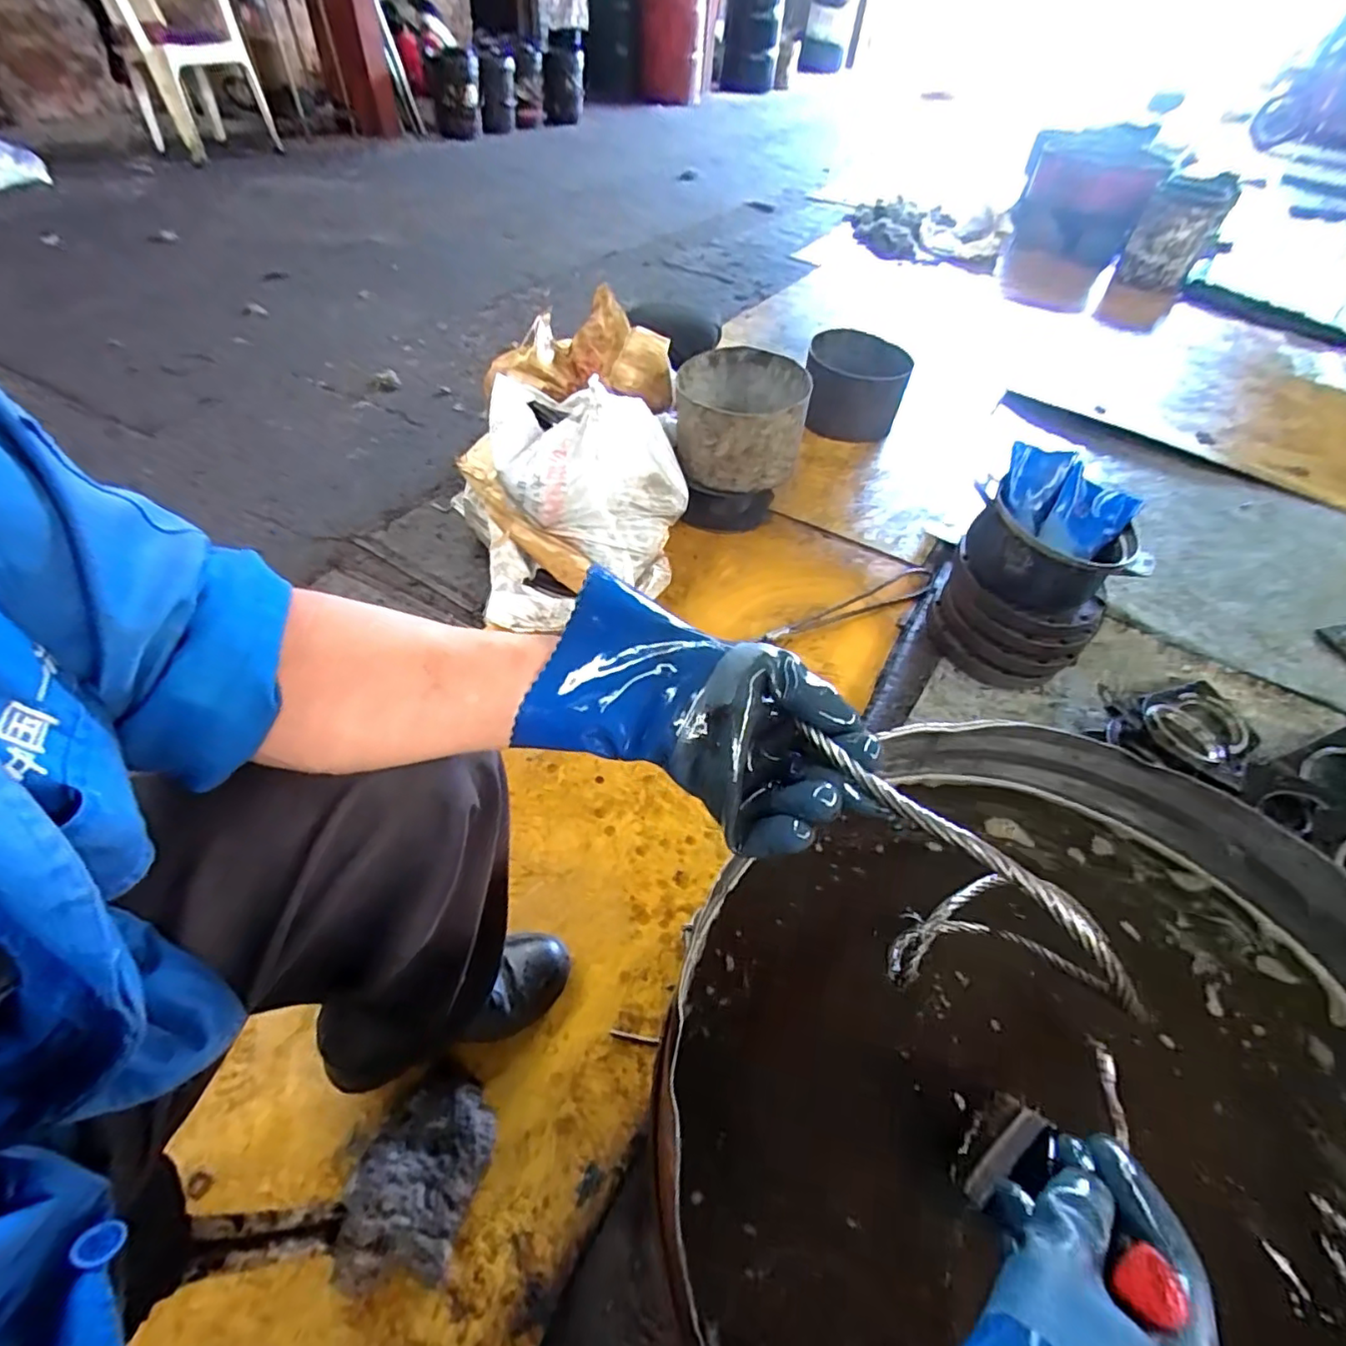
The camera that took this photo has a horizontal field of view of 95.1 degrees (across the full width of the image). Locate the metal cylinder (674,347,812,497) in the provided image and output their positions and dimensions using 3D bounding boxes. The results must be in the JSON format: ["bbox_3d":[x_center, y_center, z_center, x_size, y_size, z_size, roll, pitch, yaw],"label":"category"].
[{"bbox_3d":[0.148,-0.571,1.408,0.292,0.202,0.271,14,50,7],"label":"metal cylinder"}]

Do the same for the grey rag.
[{"bbox_3d":[-0.268,0.531,0.653,0.132,0.072,0.176,2,50,-1],"label":"grey rag"}]

